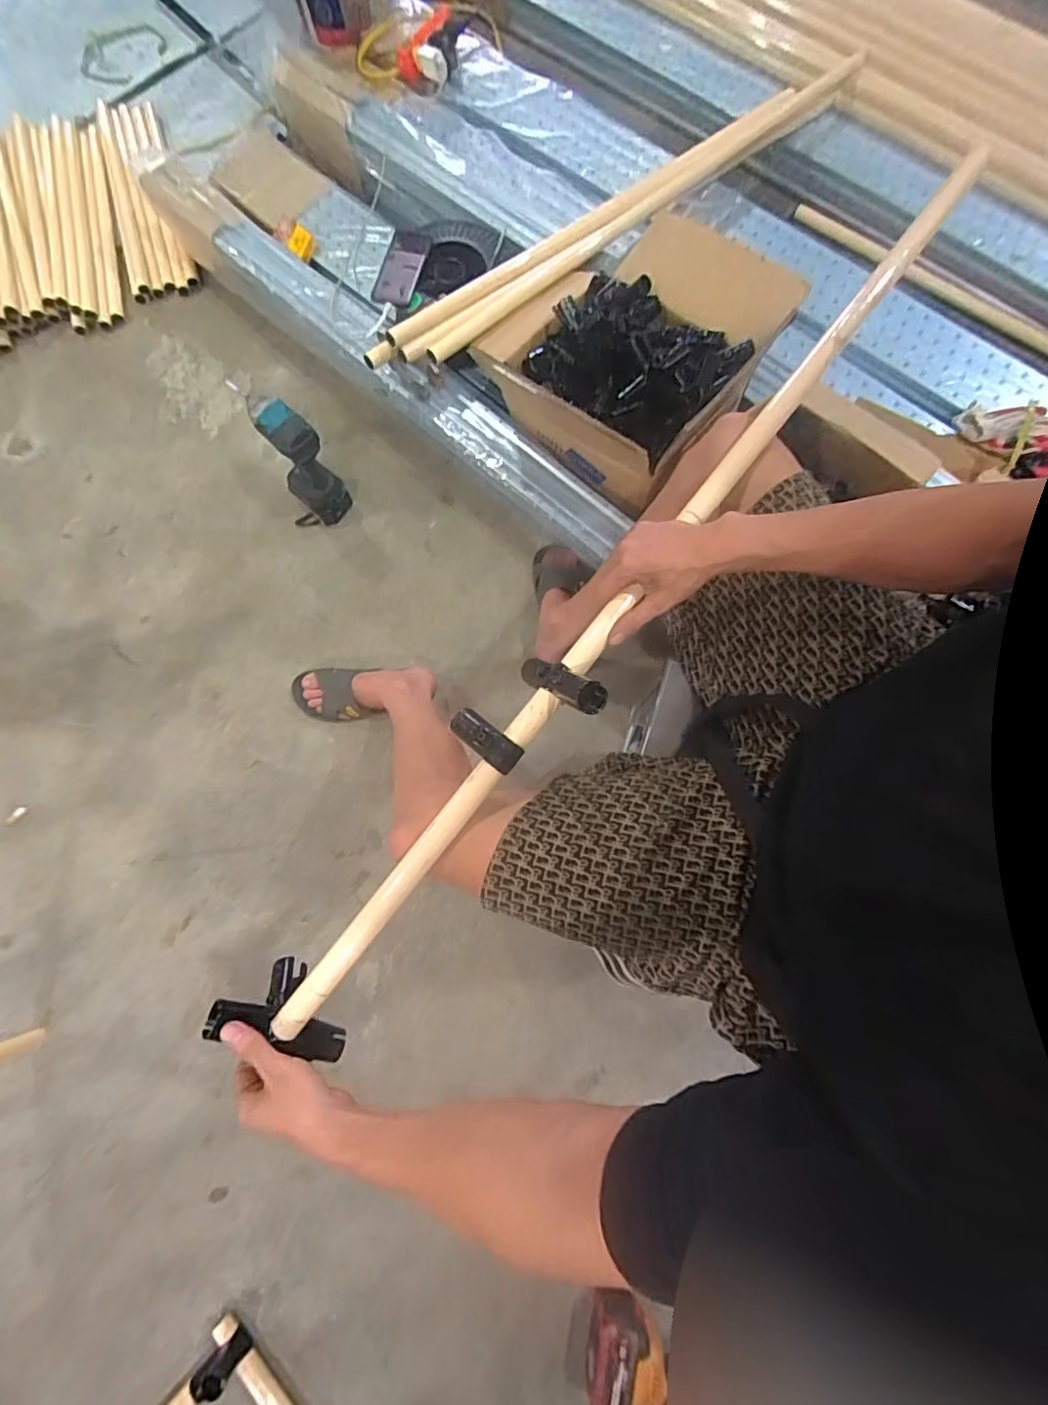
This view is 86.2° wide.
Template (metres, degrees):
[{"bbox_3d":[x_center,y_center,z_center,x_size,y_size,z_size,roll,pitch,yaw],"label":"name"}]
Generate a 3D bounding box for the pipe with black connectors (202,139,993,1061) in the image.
[{"bbox_3d":[0.115,-0.121,0.569,0.107,0.092,1.137,39,86,8],"label":"pipe with black connectors"}]

